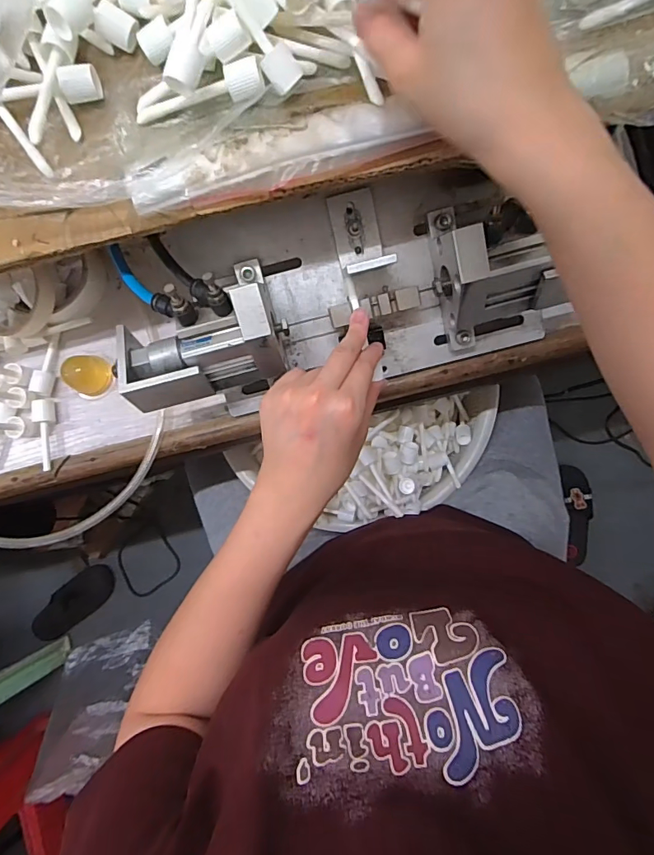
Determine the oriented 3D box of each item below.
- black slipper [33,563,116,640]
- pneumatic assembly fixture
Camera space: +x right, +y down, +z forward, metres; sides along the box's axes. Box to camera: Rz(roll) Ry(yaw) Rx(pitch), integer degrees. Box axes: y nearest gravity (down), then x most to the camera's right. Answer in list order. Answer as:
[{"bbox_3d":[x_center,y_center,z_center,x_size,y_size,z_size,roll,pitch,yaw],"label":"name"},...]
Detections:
[{"bbox_3d":[-0.604,0.418,1.110,0.216,0.049,0.090,-40,87,1],"label":"black slipper"},{"bbox_3d":[0.003,-0.109,0.356,0.328,0.101,0.136,-10,88,-4],"label":"pneumatic assembly fixture"}]

